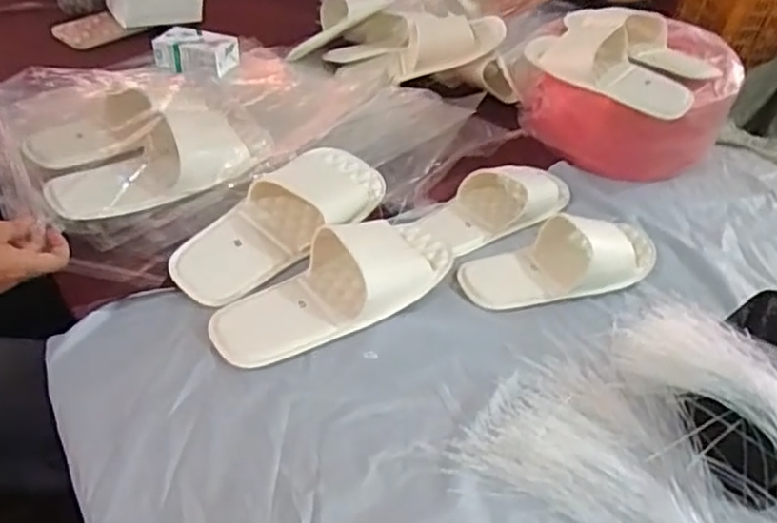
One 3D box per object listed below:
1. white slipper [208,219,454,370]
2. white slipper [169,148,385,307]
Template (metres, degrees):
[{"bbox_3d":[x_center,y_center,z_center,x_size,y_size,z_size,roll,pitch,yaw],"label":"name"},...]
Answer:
[{"bbox_3d":[-0.051,0.014,0.711,0.277,0.044,0.120,-21,48,-27],"label":"white slipper"},{"bbox_3d":[-0.109,-0.048,0.771,0.125,0.048,0.277,30,47,25],"label":"white slipper"}]

